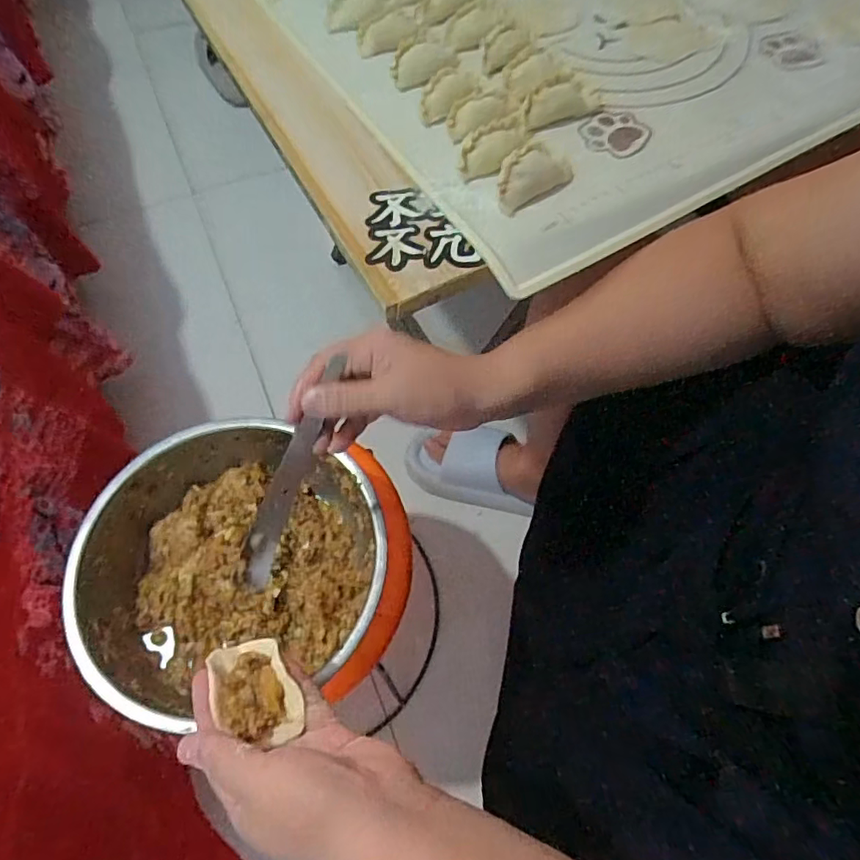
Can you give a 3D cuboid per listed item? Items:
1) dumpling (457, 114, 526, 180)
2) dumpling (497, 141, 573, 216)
[{"bbox_3d":[0.042,-0.194,0.393,0.025,0.018,0.057,36,67,15],"label":"dumpling"},{"bbox_3d":[0.066,-0.171,0.378,0.062,0.019,0.031,-31,68,-16],"label":"dumpling"}]

